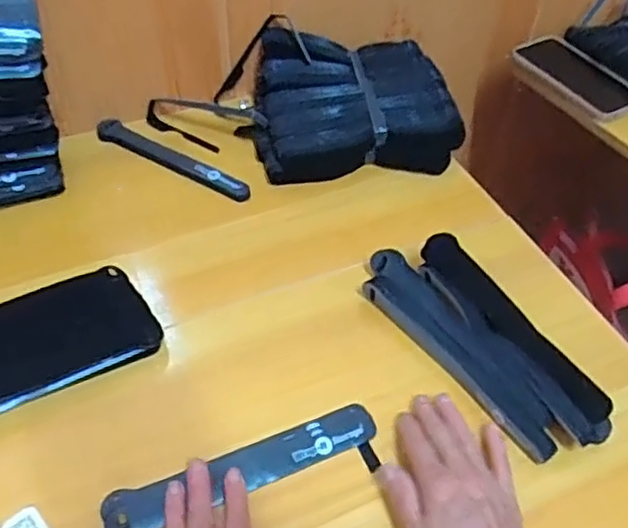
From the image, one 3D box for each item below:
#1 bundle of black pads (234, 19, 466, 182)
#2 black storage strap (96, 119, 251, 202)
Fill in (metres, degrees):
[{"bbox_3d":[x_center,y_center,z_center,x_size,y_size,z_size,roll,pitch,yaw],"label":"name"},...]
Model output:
[{"bbox_3d":[0.032,-0.180,0.728,0.228,0.072,0.173,-5,49,-7],"label":"bundle of black pads"},{"bbox_3d":[-0.152,-0.112,0.702,0.199,0.012,0.028,28,53,21],"label":"black storage strap"}]

